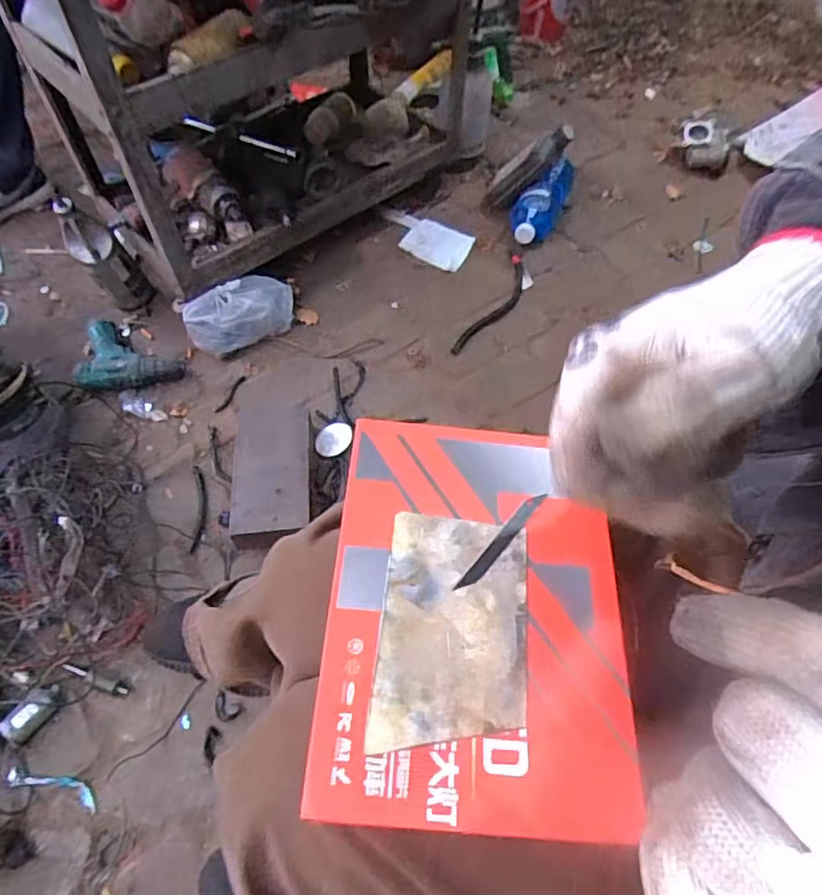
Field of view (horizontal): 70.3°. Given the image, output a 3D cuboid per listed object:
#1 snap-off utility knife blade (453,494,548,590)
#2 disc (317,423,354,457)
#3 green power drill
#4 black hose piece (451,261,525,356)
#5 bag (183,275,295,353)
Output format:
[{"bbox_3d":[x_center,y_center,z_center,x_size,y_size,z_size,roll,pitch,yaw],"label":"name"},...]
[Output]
[{"bbox_3d":[0.050,0.051,0.323,0.009,0.004,0.075,38,64,18],"label":"snap-off utility knife blade"},{"bbox_3d":[-0.128,-0.014,0.969,0.060,0.005,0.057,-4,72,12],"label":"disc"},{"bbox_3d":[-0.492,-0.162,1.032,0.168,0.051,0.138,-3,59,-5],"label":"green power drill"},{"bbox_3d":[0.167,-0.271,1.137,0.053,0.014,0.289,28,61,13],"label":"black hose piece"},{"bbox_3d":[-0.304,-0.238,1.057,0.192,0.102,0.089,-37,65,-23],"label":"bag"}]

